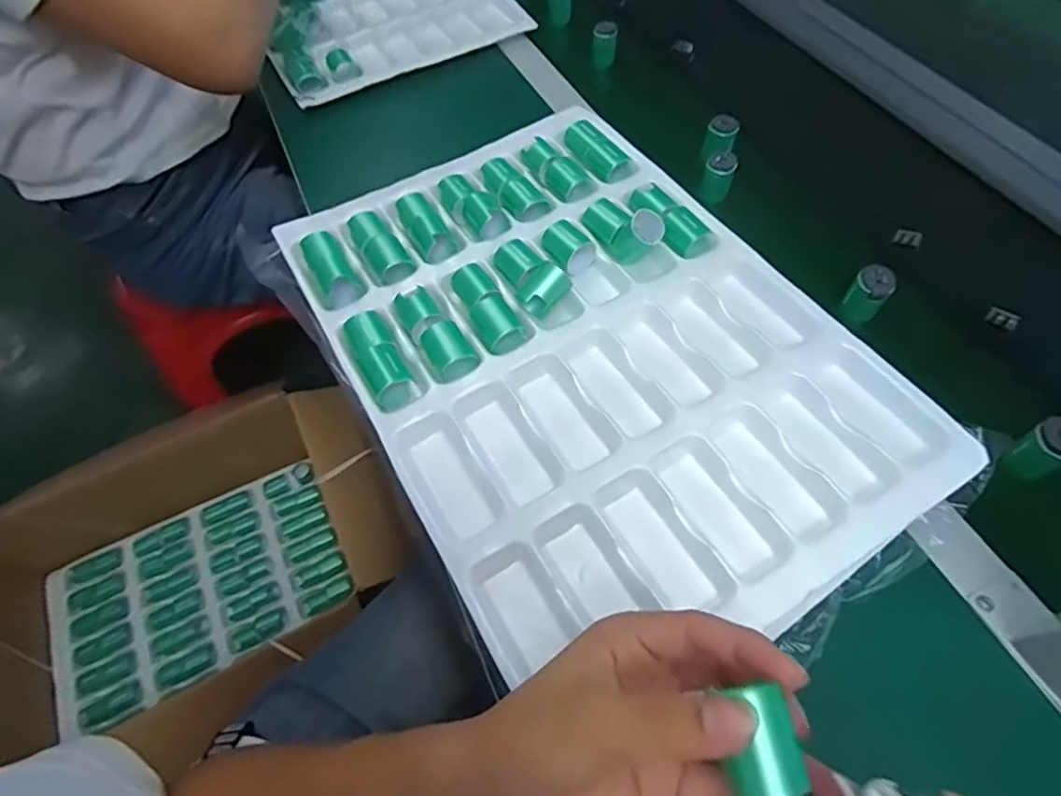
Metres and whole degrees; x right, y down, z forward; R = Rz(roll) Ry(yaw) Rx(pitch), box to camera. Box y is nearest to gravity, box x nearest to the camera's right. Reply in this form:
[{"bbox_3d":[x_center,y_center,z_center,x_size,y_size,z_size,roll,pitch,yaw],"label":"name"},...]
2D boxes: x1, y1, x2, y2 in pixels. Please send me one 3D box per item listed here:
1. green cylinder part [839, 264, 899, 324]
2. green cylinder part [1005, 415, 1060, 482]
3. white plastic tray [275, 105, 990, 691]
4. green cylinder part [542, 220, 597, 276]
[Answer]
[{"bbox_3d":[0.289,-0.089,0.492,0.030,0.041,0.027,38,68,22],"label":"green cylinder part"},{"bbox_3d":[0.373,0.036,0.413,0.034,0.043,0.032,-1,59,2],"label":"green cylinder part"},{"bbox_3d":[0.034,-0.048,0.426,0.312,0.034,0.456,-28,62,-13],"label":"white plastic tray"},{"bbox_3d":[0.031,-0.123,0.471,0.031,0.028,0.037,-34,63,-16],"label":"green cylinder part"}]

